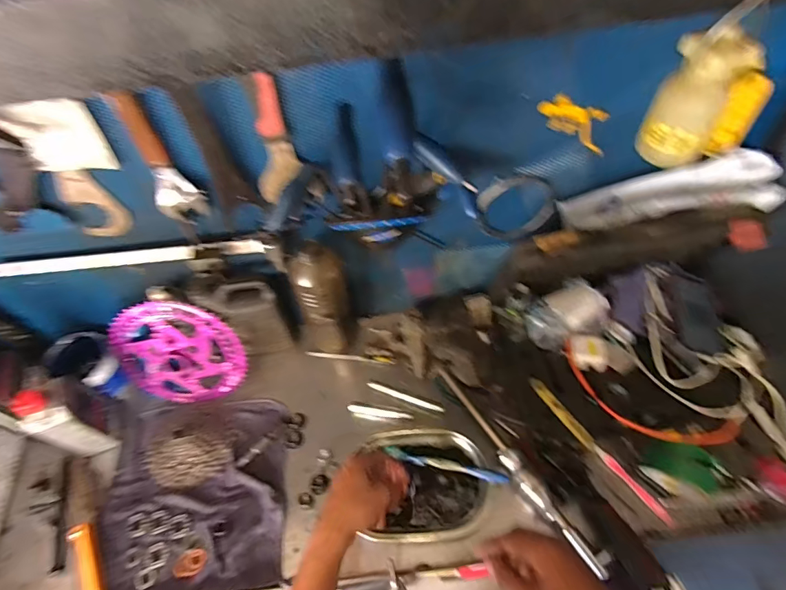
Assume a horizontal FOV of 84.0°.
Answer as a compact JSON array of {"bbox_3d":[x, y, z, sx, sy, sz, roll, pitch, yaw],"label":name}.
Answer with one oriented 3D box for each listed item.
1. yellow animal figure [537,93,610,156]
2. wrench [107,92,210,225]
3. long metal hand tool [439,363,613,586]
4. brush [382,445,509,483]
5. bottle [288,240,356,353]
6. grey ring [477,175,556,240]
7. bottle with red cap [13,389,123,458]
[{"bbox_3d":[0.237,-0.224,0.560,0.119,0.047,0.017,19,49,-26],"label":"yellow animal figure"},{"bbox_3d":[-0.276,-0.153,0.513,0.061,0.161,0.026,-8,54,-1],"label":"wrench"},{"bbox_3d":[0.170,0.242,0.642,0.024,0.028,0.340,-28,57,-15],"label":"long metal hand tool"},{"bbox_3d":[0.079,0.255,0.654,0.182,0.016,0.016,9,55,14],"label":"brush"},{"bbox_3d":[-0.108,0.010,0.708,0.078,0.260,0.065,-15,55,-6],"label":"bottle"},{"bbox_3d":[0.185,-0.129,0.662,0.123,0.136,0.023,-14,54,-5],"label":"grey ring"},{"bbox_3d":[-0.487,0.202,0.659,0.054,0.175,0.051,13,56,14],"label":"bottle with red cap"}]

